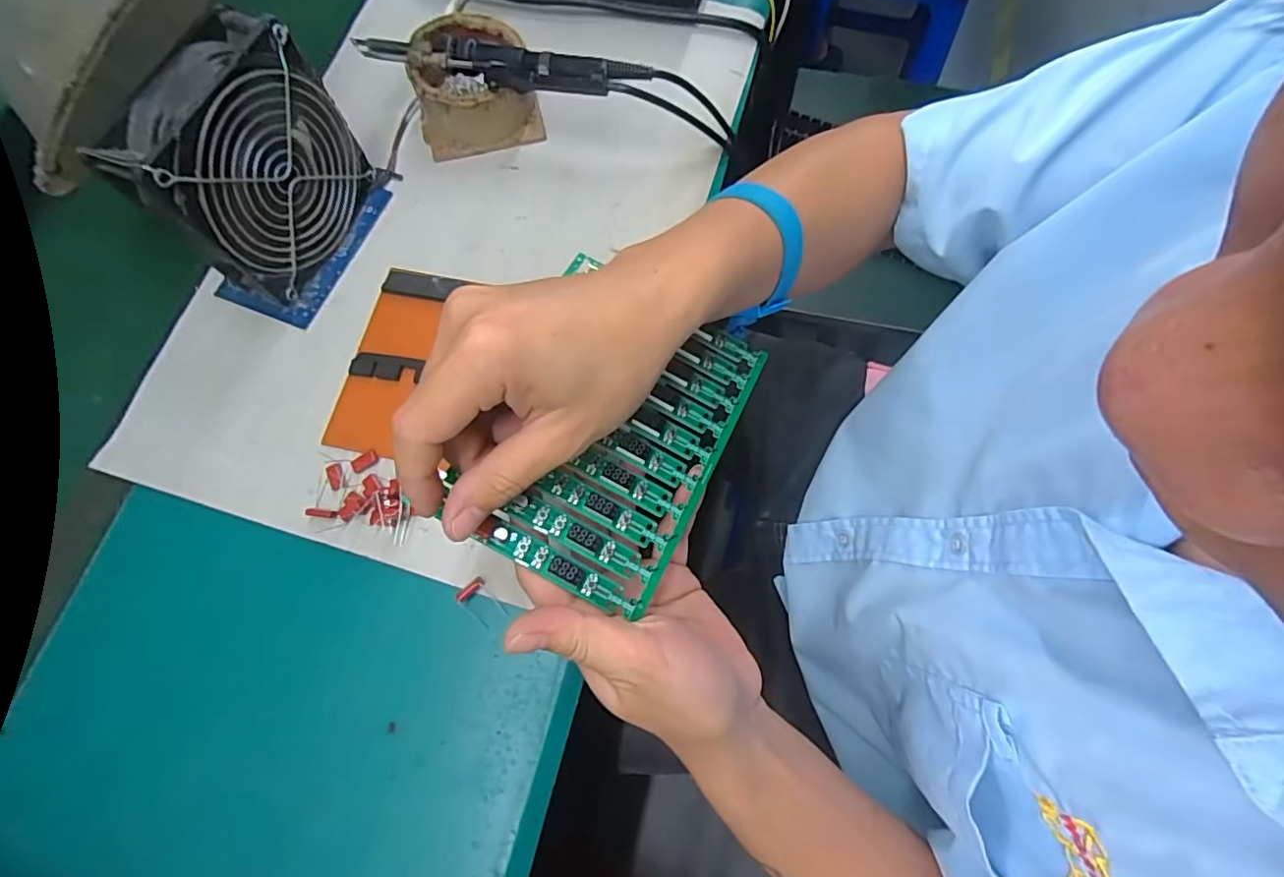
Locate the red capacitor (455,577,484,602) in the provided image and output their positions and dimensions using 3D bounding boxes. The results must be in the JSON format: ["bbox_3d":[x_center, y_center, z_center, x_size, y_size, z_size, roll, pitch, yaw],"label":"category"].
[{"bbox_3d":[-0.099,0.087,0.325,0.006,0.004,0.018,43,66,13],"label":"red capacitor"}]

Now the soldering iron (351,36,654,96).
[{"bbox_3d":[-0.097,-0.252,0.381,0.202,0.018,0.022,11,73,5],"label":"soldering iron"}]

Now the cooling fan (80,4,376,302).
[{"bbox_3d":[-0.236,-0.162,0.348,0.047,0.121,0.125,20,74,7],"label":"cooling fan"}]

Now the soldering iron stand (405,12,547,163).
[{"bbox_3d":[-0.126,-0.263,0.417,0.089,0.050,0.087,-13,73,-3],"label":"soldering iron stand"}]

